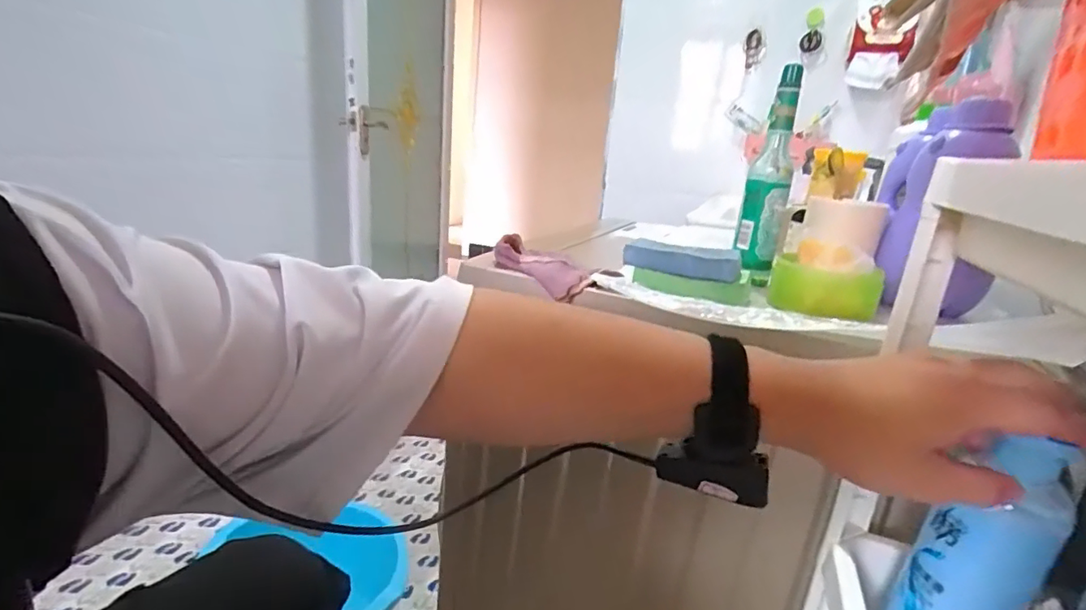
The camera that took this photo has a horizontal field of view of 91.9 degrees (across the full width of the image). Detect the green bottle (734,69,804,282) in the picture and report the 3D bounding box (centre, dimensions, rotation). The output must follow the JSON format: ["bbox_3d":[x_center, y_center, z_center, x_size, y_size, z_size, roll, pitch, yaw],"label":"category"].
[{"bbox_3d":[0.258,-0.139,0.599,0.049,0.222,0.046,13,19,21],"label":"green bottle"}]

